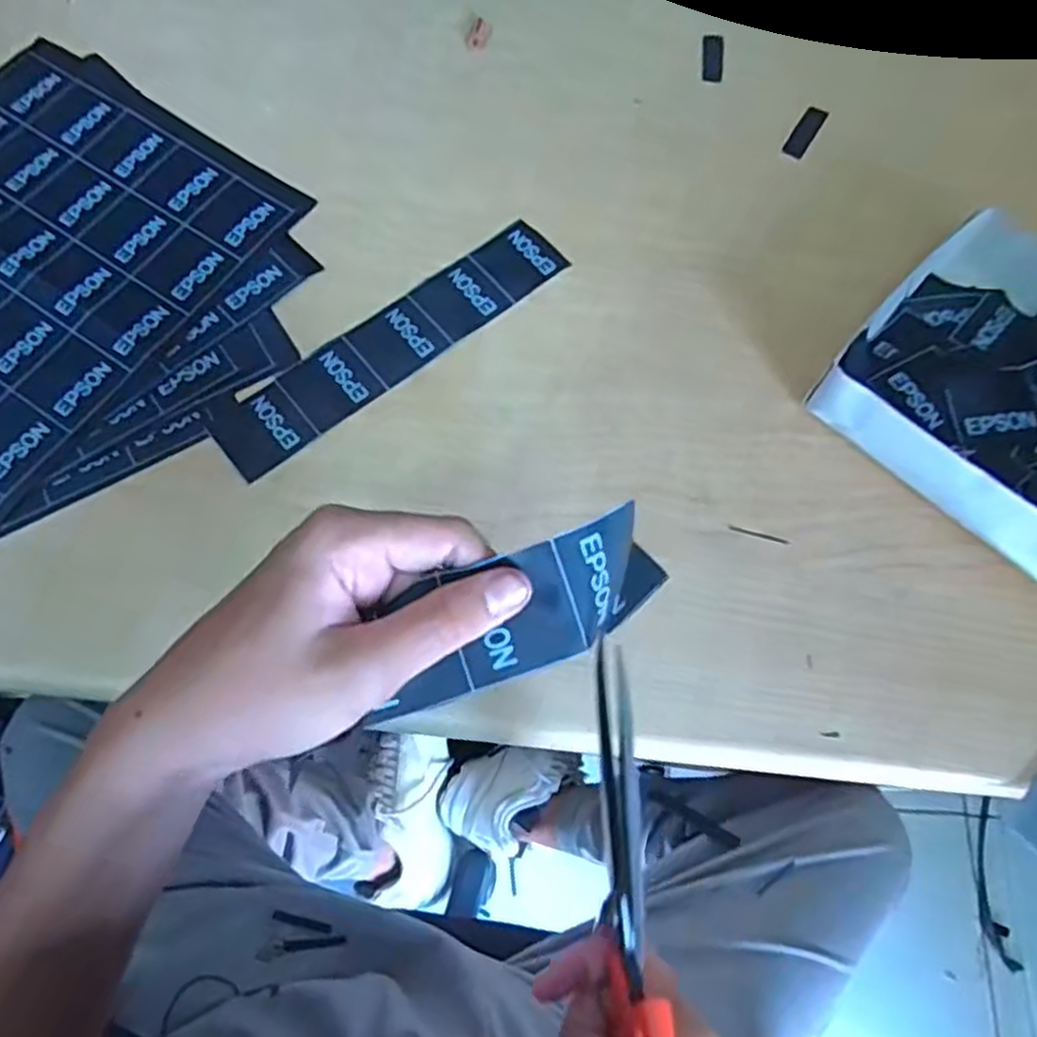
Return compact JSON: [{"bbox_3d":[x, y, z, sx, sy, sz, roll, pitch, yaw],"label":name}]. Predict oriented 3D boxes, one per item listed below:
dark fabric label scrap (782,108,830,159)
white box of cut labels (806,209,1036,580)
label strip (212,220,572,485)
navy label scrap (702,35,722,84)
[{"bbox_3d":[0.166,-0.223,0.430,0.012,0.004,0.043,30,72,8],"label":"dark fabric label scrap"},{"bbox_3d":[0.239,-0.061,0.348,0.149,0.043,0.165,42,74,12],"label":"white box of cut labels"},{"bbox_3d":[-0.061,-0.089,0.374,0.194,0.004,0.038,-38,76,-14],"label":"label strip"},{"bbox_3d":[0.116,-0.275,0.447,0.012,0.004,0.035,6,70,0],"label":"navy label scrap"}]

